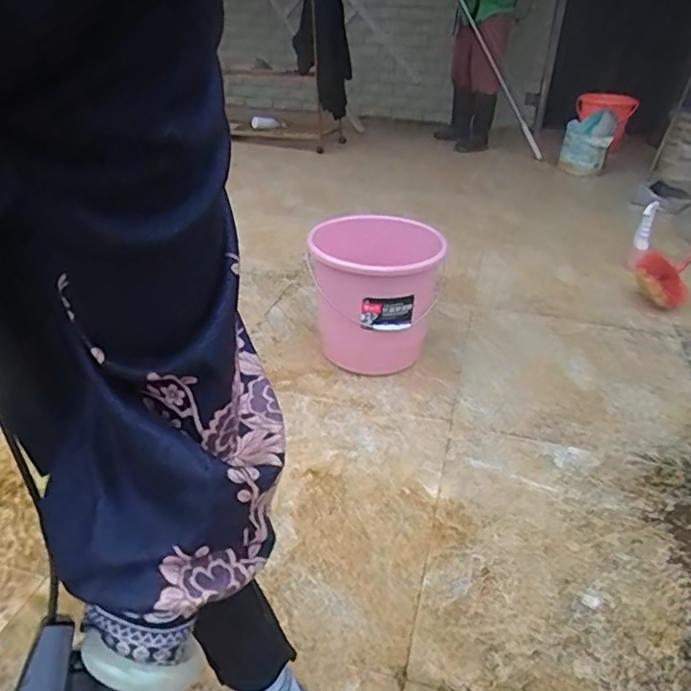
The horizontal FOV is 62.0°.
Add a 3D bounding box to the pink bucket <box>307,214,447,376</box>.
[{"bbox_3d":[0.062,-0.130,1.448,0.296,0.335,0.294,0,34,0],"label":"pink bucket"}]

